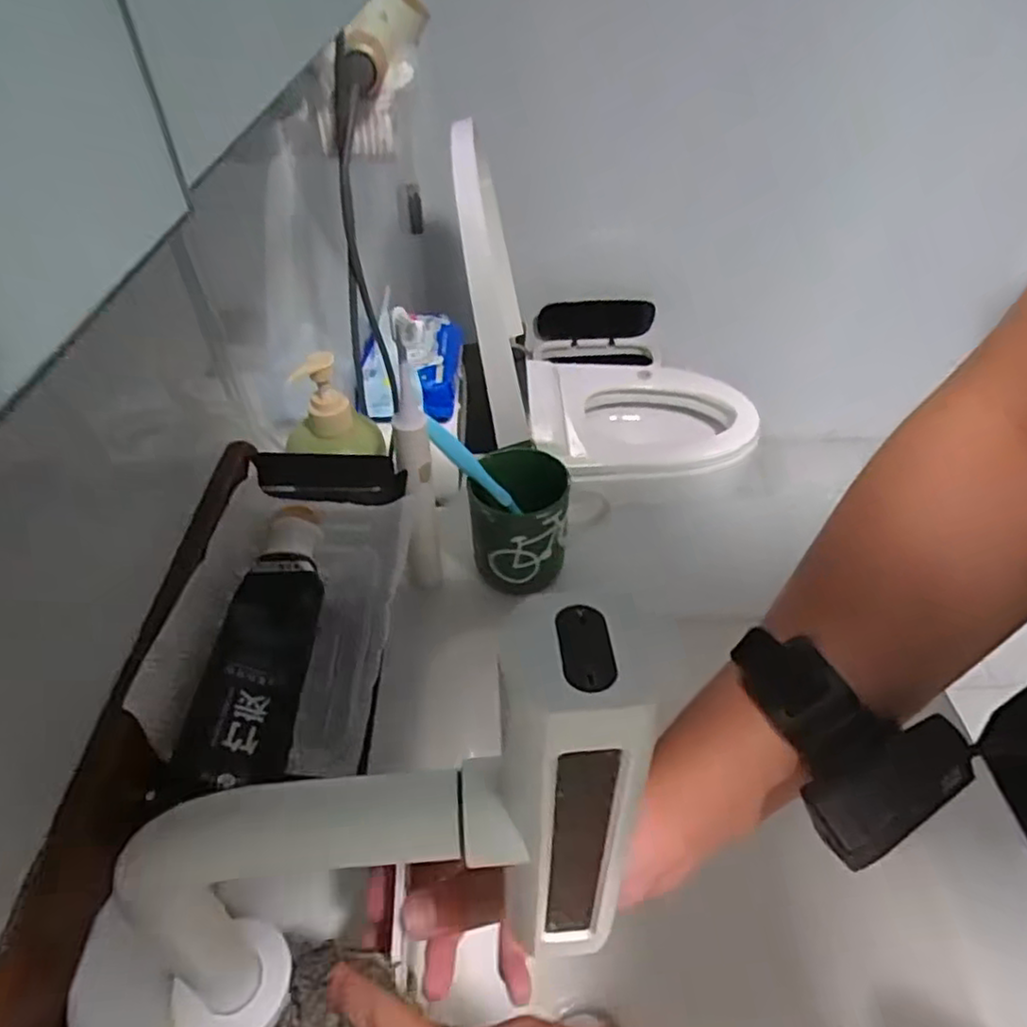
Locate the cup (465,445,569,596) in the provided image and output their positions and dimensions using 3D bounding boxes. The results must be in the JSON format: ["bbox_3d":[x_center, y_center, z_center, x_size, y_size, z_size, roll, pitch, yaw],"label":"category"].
[{"bbox_3d":[0.004,0.007,0.564,0.075,0.103,0.080,-1,42,1],"label":"cup"}]

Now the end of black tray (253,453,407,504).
[{"bbox_3d":[-0.128,-0.026,0.483,0.101,0.024,0.043,-2,42,1],"label":"end of black tray"}]

